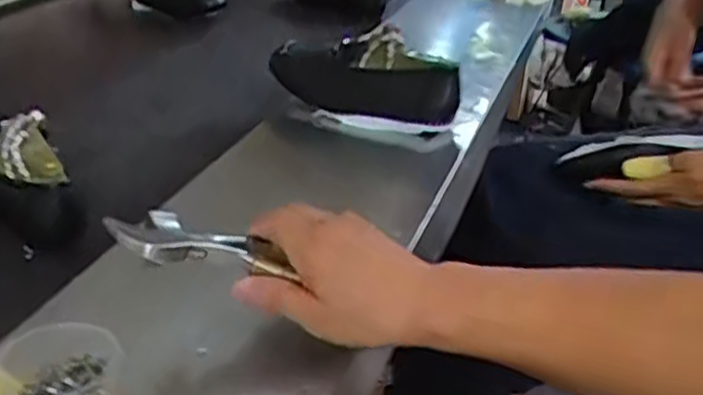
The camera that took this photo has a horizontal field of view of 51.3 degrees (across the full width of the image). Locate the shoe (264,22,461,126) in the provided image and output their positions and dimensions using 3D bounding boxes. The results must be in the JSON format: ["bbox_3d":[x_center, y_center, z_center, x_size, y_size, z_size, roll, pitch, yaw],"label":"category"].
[{"bbox_3d":[0.011,-0.133,0.789,0.204,0.091,0.064,12,32,17],"label":"shoe"}]

